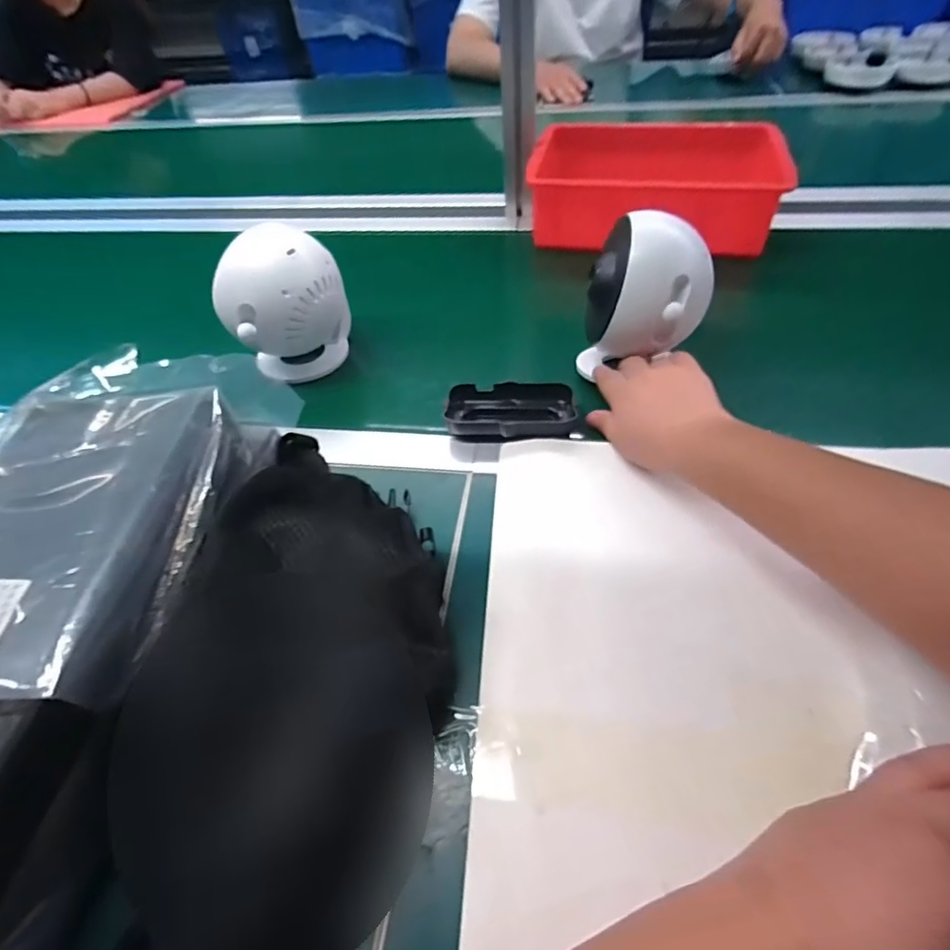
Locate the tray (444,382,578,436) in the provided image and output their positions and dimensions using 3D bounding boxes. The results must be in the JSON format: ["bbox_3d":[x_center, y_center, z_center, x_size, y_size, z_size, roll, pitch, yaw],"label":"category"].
[{"bbox_3d":[0.031,-0.055,0.460,0.106,0.025,0.052,1,47,6],"label":"tray"}]

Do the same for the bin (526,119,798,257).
[{"bbox_3d":[0.219,-0.369,0.678,0.294,0.087,0.209,9,48,13],"label":"bin"}]

